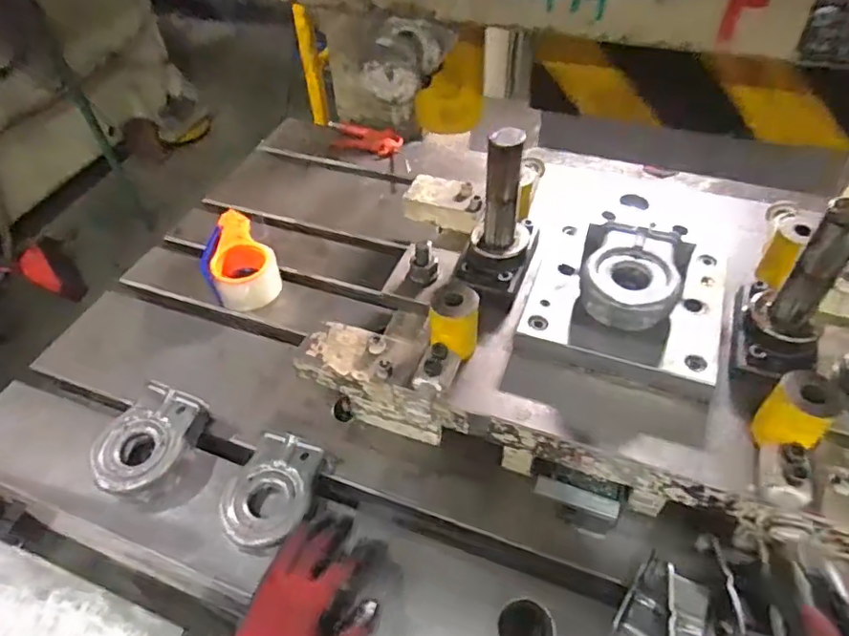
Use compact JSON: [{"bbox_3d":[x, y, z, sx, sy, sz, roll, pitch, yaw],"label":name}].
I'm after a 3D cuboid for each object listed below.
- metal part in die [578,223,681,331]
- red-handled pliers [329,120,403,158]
[{"bbox_3d":[0.228,-0.046,0.635,0.104,0.045,0.121,17,50,17],"label":"metal part in die"},{"bbox_3d":[-0.119,-0.344,1.092,0.156,0.017,0.075,14,50,15],"label":"red-handled pliers"}]

